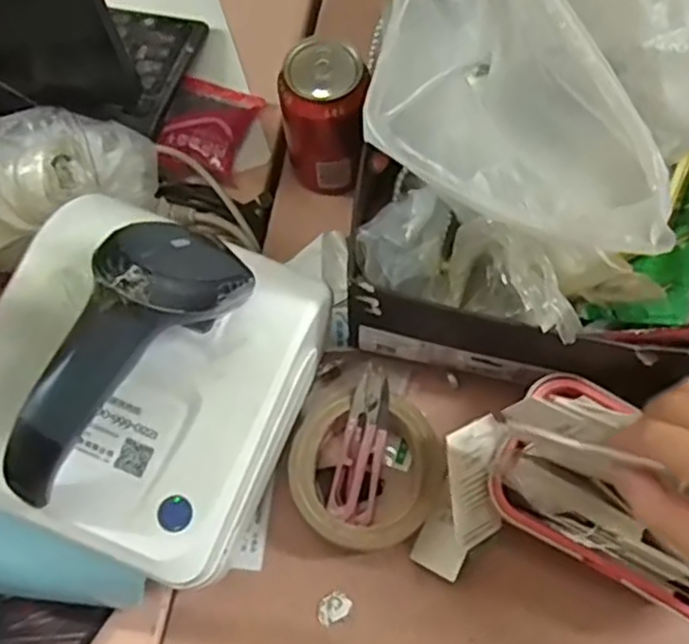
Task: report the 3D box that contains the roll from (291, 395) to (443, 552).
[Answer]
[{"bbox_3d":[0.014,0.098,0.472,0.096,0.044,0.097,0,69,0],"label":"roll"}]

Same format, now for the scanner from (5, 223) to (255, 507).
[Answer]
[{"bbox_3d":[-0.110,0.017,0.349,0.056,0.079,0.155,29,72,11],"label":"scanner"}]

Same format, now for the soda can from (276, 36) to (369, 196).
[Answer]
[{"bbox_3d":[-0.015,-0.148,0.523,0.059,0.105,0.058,0,69,0],"label":"soda can"}]

